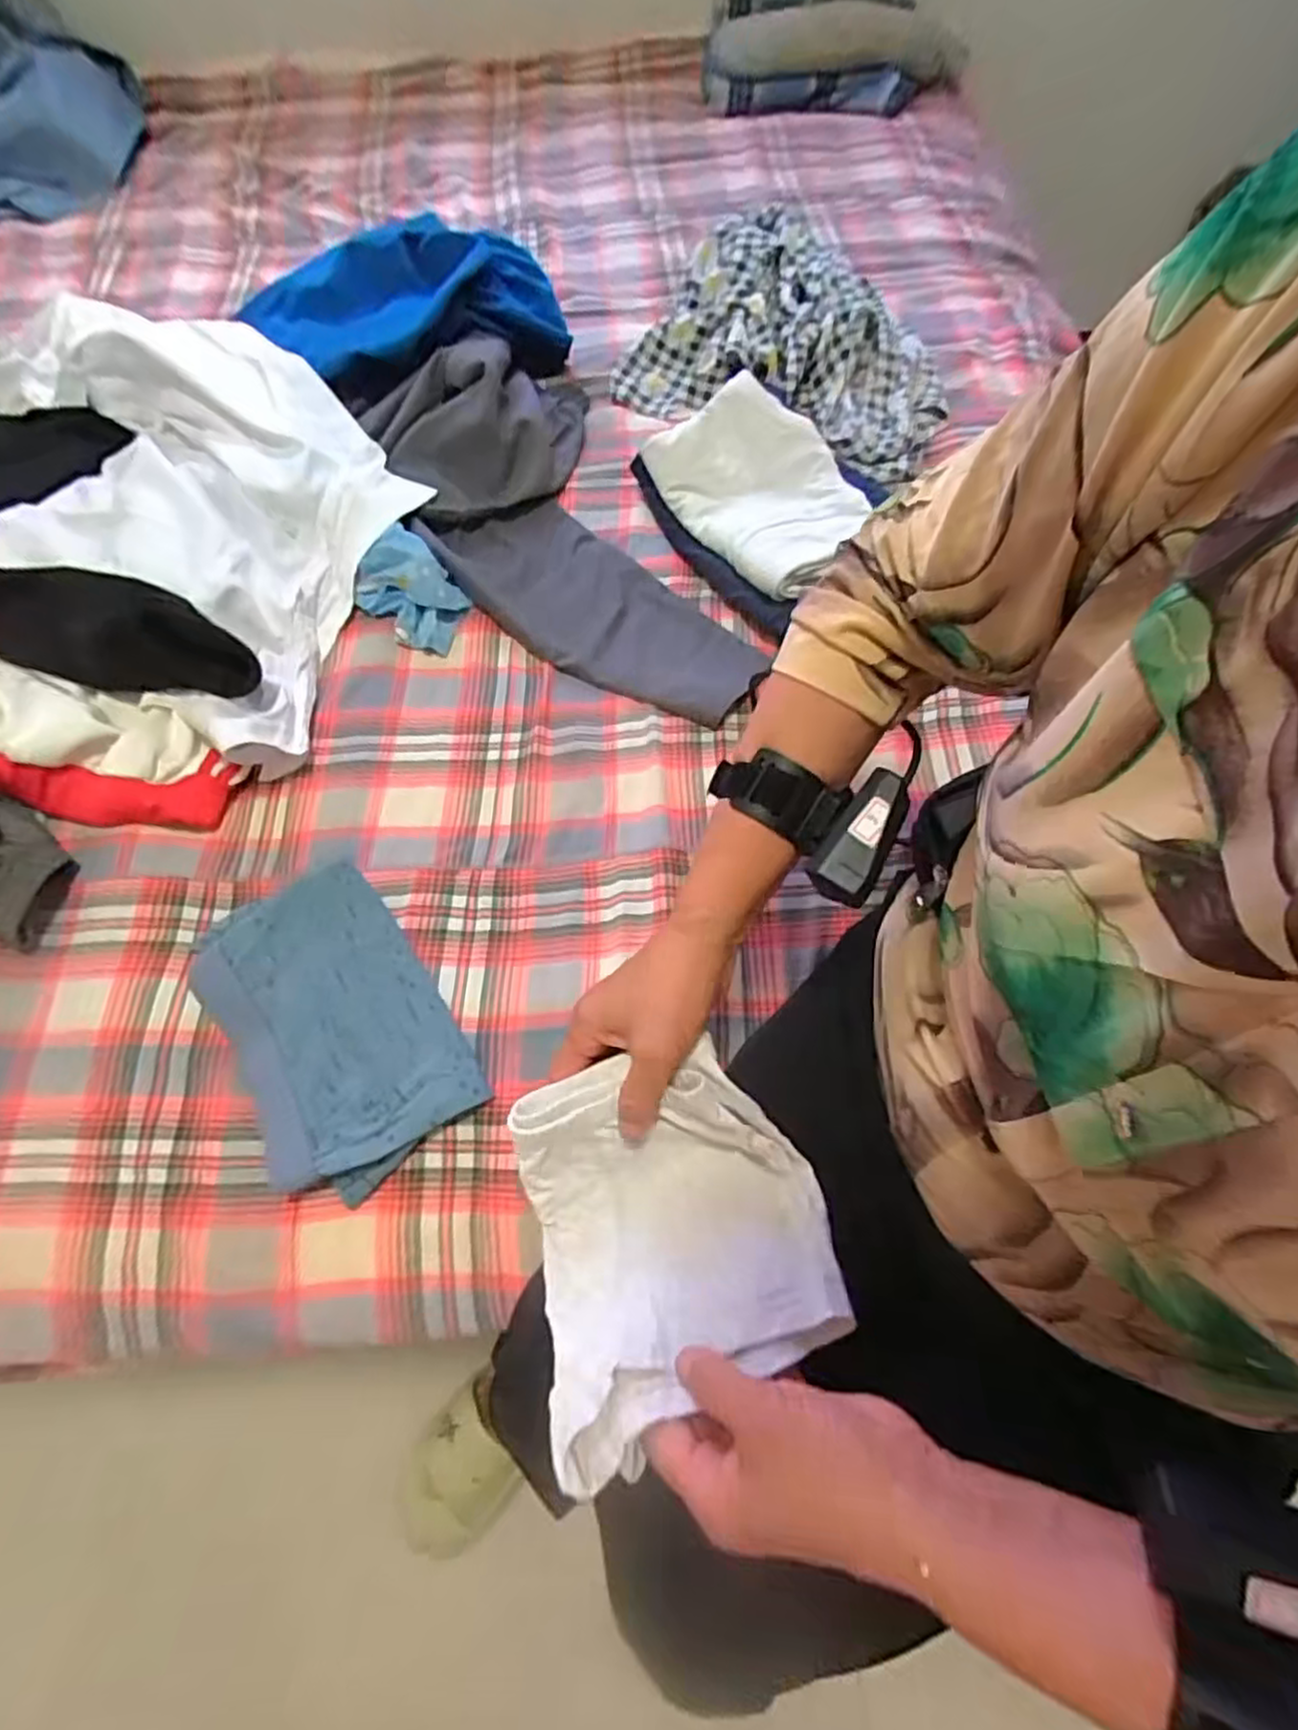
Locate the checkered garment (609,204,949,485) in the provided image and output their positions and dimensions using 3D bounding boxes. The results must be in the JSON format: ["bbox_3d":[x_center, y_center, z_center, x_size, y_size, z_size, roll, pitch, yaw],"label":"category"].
[{"bbox_3d":[0.176,-0.588,0.807,0.345,0.070,0.292,26,69,12],"label":"checkered garment"}]

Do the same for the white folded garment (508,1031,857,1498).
[{"bbox_3d":[0.014,0.184,0.374,0.149,0.062,0.165,-16,66,-5],"label":"white folded garment"}]

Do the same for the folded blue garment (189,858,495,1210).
[{"bbox_3d":[-0.227,0.112,0.512,0.143,0.042,0.212,-32,69,-12],"label":"folded blue garment"}]

